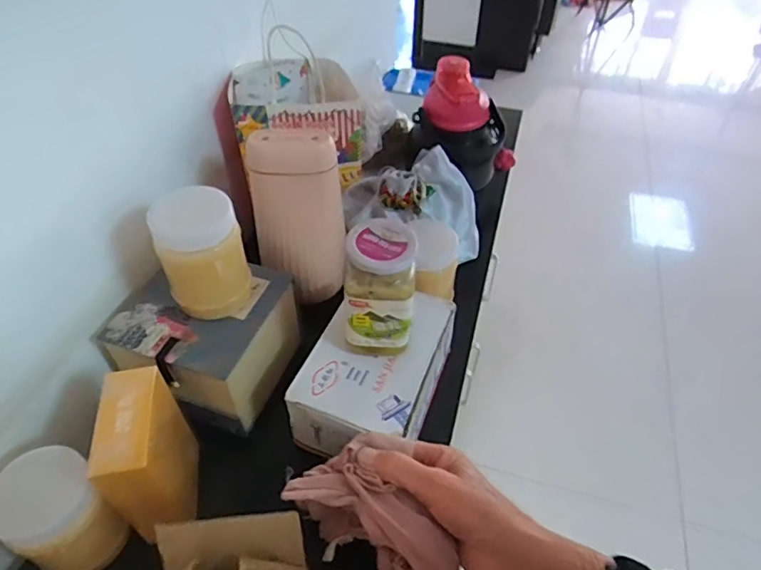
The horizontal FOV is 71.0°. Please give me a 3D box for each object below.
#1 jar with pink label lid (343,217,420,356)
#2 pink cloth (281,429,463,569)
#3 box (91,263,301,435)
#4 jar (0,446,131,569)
[{"bbox_3d":[0.000,0.006,0.486,0.064,0.122,0.058,3,47,3],"label":"jar with pink label lid"},{"bbox_3d":[0.002,0.168,0.374,0.132,0.043,0.067,35,55,17],"label":"pink cloth"},{"bbox_3d":[-0.178,0.053,0.552,0.162,0.092,0.144,12,48,10],"label":"box"},{"bbox_3d":[-0.245,0.176,0.409,0.064,0.088,0.064,29,53,25],"label":"jar"}]

